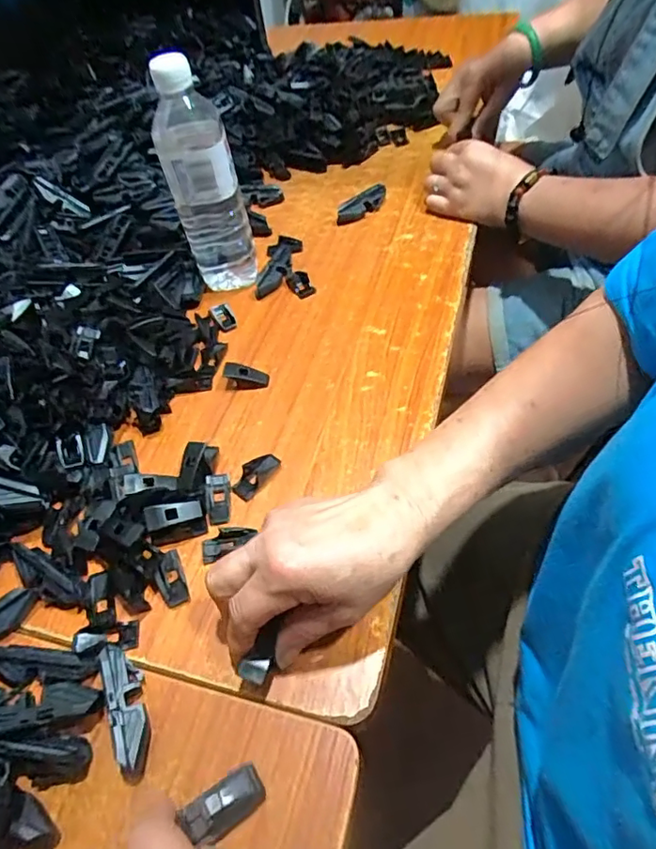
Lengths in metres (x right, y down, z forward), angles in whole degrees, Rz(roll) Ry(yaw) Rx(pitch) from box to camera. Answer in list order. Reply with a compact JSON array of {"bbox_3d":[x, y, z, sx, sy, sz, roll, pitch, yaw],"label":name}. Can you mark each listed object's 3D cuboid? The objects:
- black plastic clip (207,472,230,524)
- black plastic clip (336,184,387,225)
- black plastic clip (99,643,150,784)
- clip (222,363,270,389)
[{"bbox_3d":[-0.084,0.056,0.419,0.017,0.004,0.042,-11,50,-1],"label":"black plastic clip"},{"bbox_3d":[0.042,-0.263,0.647,0.076,0.020,0.018,-37,55,-21],"label":"black plastic clip"},{"bbox_3d":[-0.121,0.169,0.331,0.019,0.020,0.074,-20,51,-8],"label":"black plastic clip"},{"bbox_3d":[-0.074,-0.043,0.495,0.041,0.016,0.021,5,52,12],"label":"clip"}]

